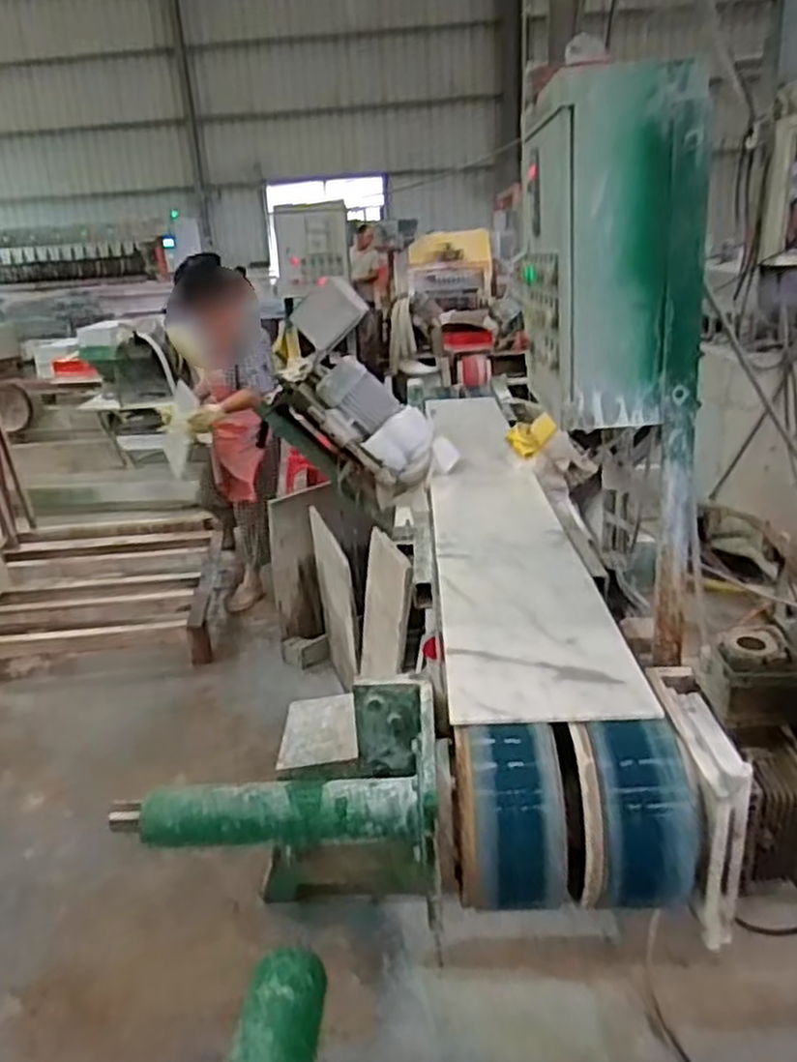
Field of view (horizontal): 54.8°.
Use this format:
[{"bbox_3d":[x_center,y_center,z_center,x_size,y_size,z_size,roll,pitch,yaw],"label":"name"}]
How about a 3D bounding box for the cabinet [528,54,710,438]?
[{"bbox_3d":[0.322,-0.441,1.221,0.225,0.470,0.321,-4,21,-2],"label":"cabinet"}]

